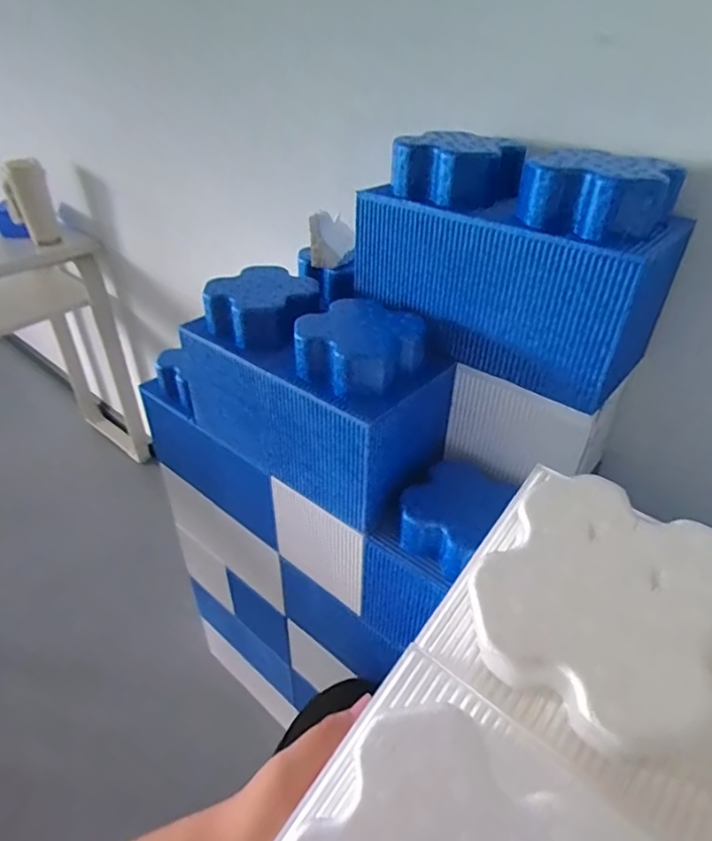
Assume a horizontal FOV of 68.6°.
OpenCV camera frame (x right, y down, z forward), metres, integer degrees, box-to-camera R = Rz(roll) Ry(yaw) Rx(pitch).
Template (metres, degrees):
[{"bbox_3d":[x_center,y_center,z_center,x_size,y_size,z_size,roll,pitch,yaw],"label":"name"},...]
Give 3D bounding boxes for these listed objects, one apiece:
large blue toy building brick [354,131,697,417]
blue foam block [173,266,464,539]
[{"bbox_3d":[0.157,-0.170,0.544,0.144,0.197,0.289,-30,46,-35],"label":"large blue toy building brick"},{"bbox_3d":[-0.061,-0.042,0.619,0.307,0.199,0.140,23,42,27],"label":"blue foam block"}]

